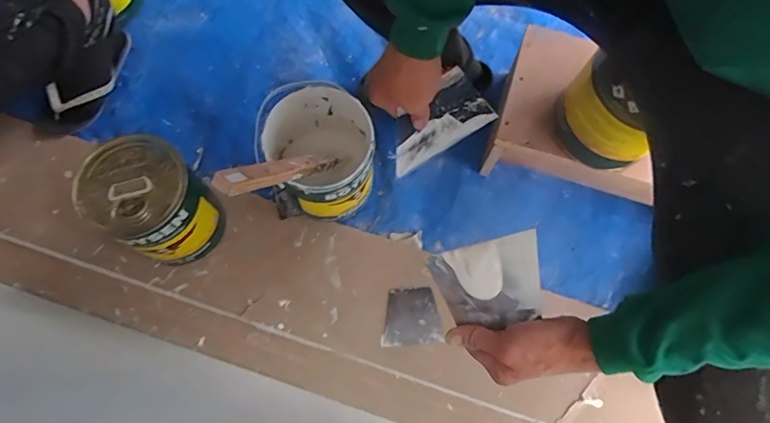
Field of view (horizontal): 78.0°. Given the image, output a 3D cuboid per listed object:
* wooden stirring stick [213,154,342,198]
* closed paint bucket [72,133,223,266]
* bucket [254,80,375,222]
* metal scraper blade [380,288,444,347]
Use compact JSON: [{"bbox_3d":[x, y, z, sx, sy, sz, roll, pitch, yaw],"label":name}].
[{"bbox_3d":[-0.145,-0.061,0.700,0.029,0.279,0.025,45,115,9],"label":"wooden stirring stick"},{"bbox_3d":[-0.375,-0.013,0.798,0.148,0.206,0.160,0,76,-1],"label":"closed paint bucket"},{"bbox_3d":[-0.116,-0.096,0.828,0.168,0.193,0.187,-2,77,-2],"label":"bucket"},{"bbox_3d":[0.045,0.187,0.855,0.106,0.004,0.096,-4,74,-6],"label":"metal scraper blade"}]

